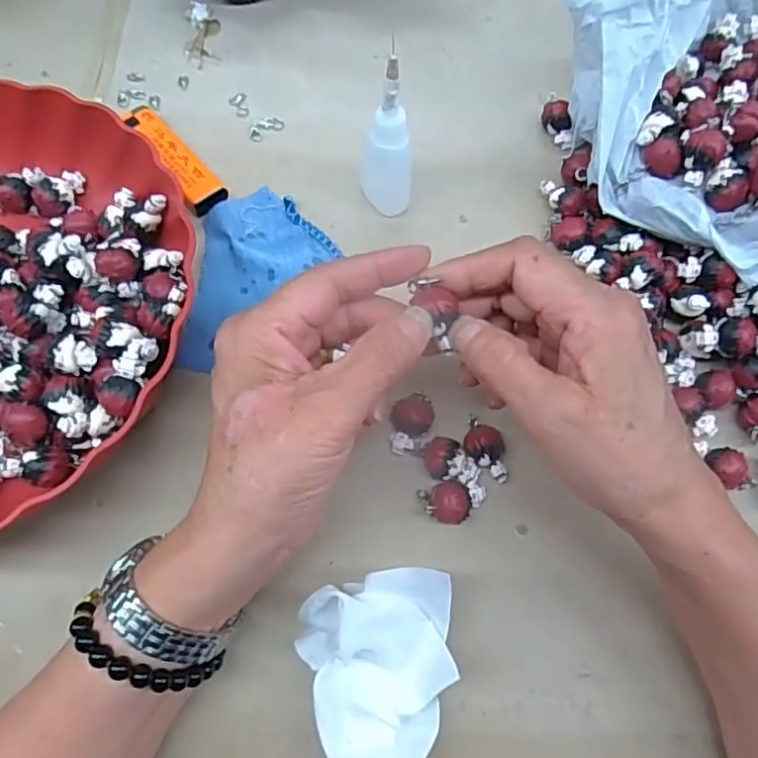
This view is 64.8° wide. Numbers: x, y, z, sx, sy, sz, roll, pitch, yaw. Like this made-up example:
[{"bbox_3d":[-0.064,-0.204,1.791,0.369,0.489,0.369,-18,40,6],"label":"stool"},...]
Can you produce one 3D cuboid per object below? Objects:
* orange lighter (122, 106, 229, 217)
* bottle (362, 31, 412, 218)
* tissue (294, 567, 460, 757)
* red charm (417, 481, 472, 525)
[{"bbox_3d":[-0.122,-0.129,0.351,0.024,0.009,0.079,-37,78,-32],"label":"orange lighter"},{"bbox_3d":[0.006,-0.122,0.317,0.026,0.095,0.020,41,74,13],"label":"bottle"},{"bbox_3d":[0.000,0.135,0.255,0.063,0.035,0.097,-4,70,-2],"label":"tissue"},{"bbox_3d":[0.033,0.061,0.291,0.023,0.016,0.021,0,70,-1],"label":"red charm"}]

